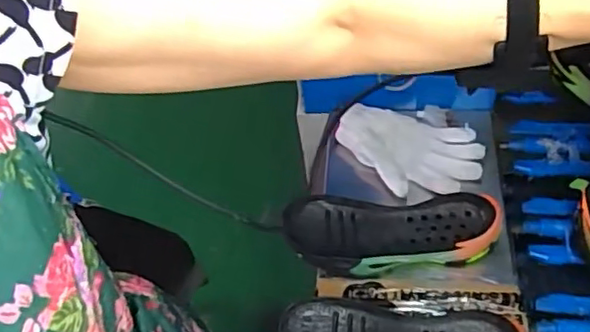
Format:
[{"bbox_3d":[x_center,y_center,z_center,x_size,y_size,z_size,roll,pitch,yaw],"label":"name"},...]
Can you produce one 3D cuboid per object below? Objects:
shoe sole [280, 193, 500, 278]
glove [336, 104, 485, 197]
[{"bbox_3d":[0.116,0.080,0.746,0.254,0.039,0.106,-1,54,6],"label":"shoe sole"},{"bbox_3d":[0.154,-0.019,0.832,0.195,0.032,0.118,12,57,15],"label":"glove"}]

